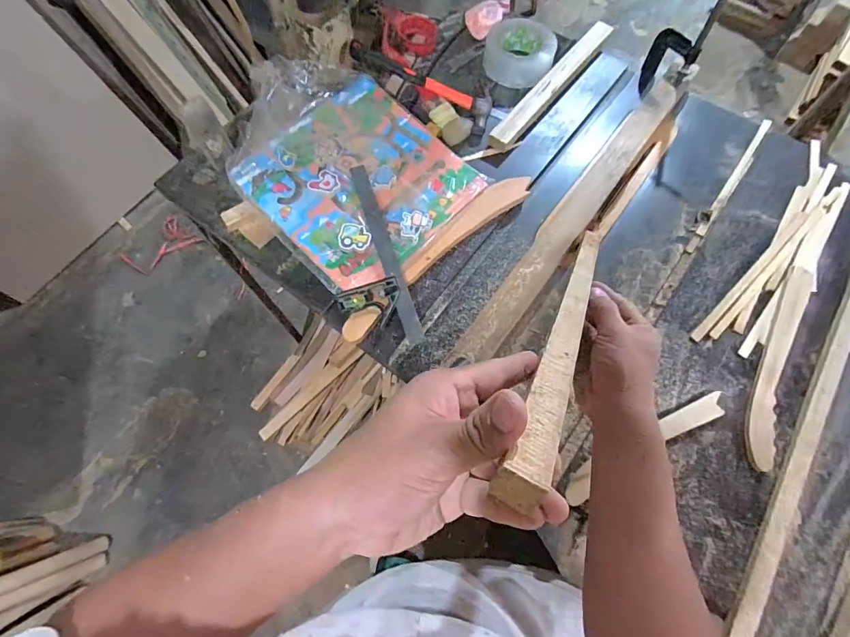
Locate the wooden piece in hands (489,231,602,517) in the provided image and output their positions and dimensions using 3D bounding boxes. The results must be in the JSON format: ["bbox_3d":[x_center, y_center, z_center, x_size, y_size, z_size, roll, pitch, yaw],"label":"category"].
[{"bbox_3d":[0.144,-0.018,0.415,0.023,0.017,0.530,27,30,12],"label":"wooden piece in hands"}]

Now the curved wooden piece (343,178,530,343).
[{"bbox_3d":[0.022,-0.107,0.666,0.389,0.020,0.048,-42,73,-14],"label":"curved wooden piece"}]

